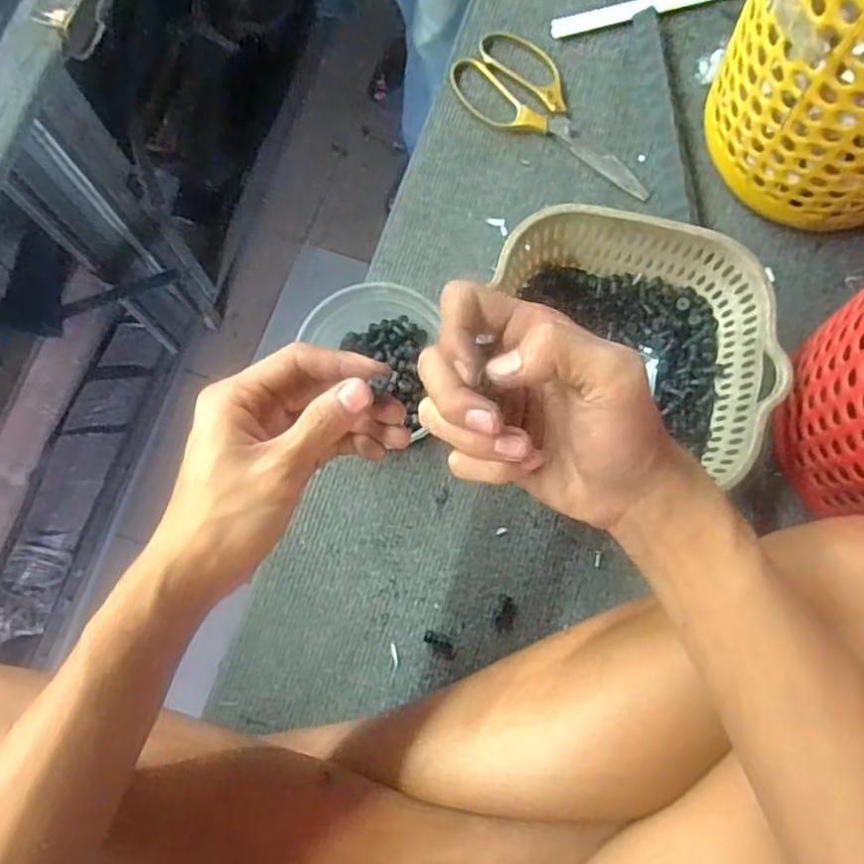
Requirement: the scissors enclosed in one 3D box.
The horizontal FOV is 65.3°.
[{"bbox_3d":[0.111,-0.275,0.577,0.195,0.010,0.082,31,80,5],"label":"scissors"}]

